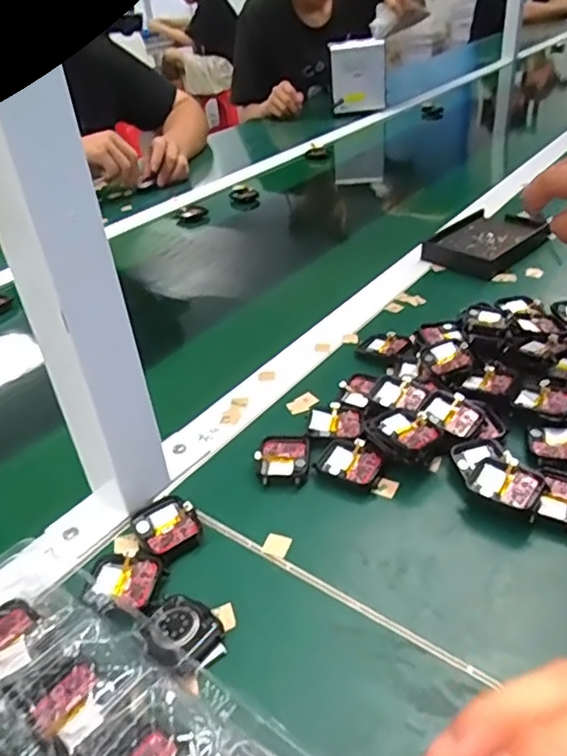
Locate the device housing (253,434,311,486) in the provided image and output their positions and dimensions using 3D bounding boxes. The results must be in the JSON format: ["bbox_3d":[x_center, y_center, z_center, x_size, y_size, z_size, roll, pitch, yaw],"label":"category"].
[{"bbox_3d":[-0.001,0.058,0.428,0.037,0.009,0.044,3,36,13],"label":"device housing"}]

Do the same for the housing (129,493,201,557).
[{"bbox_3d":[-0.076,0.093,0.384,0.037,0.009,0.042,-30,41,-29],"label":"housing"}]

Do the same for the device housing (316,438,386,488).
[{"bbox_3d":[0.048,0.059,0.420,0.043,0.009,0.036,16,41,28],"label":"device housing"}]

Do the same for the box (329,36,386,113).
[{"bbox_3d":[0.173,-0.696,1.379,0.123,0.148,0.040,5,37,16],"label":"box"}]

